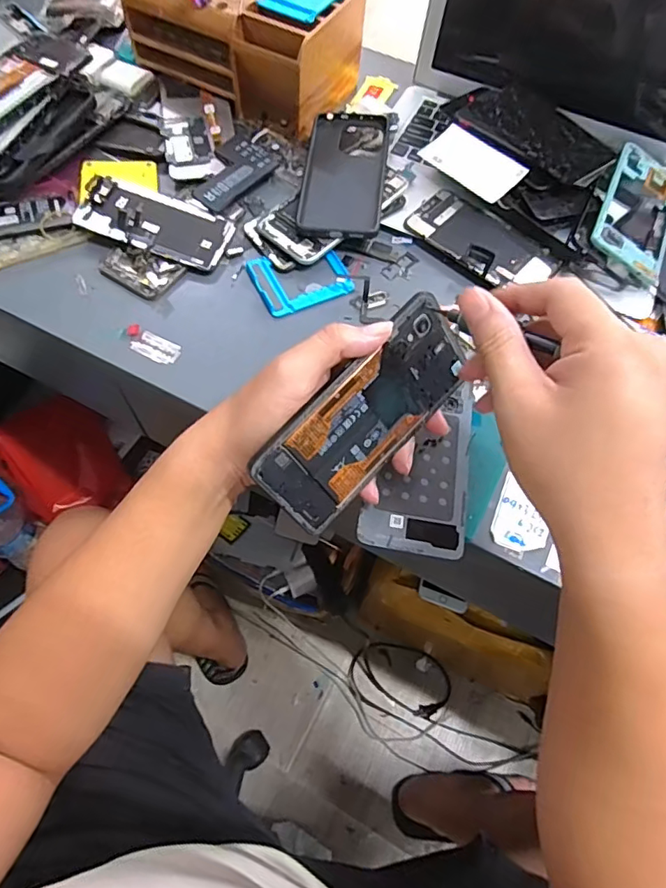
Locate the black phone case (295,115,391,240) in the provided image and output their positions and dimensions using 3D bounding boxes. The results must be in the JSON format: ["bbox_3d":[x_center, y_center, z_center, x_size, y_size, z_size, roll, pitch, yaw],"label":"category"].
[{"bbox_3d":[0.013,-0.270,0.510,0.077,0.013,0.169,8,63,0],"label":"black phone case"}]

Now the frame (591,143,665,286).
[{"bbox_3d":[0.298,-0.229,0.500,0.075,0.009,0.162,32,67,-9],"label":"frame"}]

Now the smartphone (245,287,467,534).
[{"bbox_3d":[0.024,-0.018,0.333,0.159,0.072,0.004,-47,35,-8],"label":"smartphone"}]

